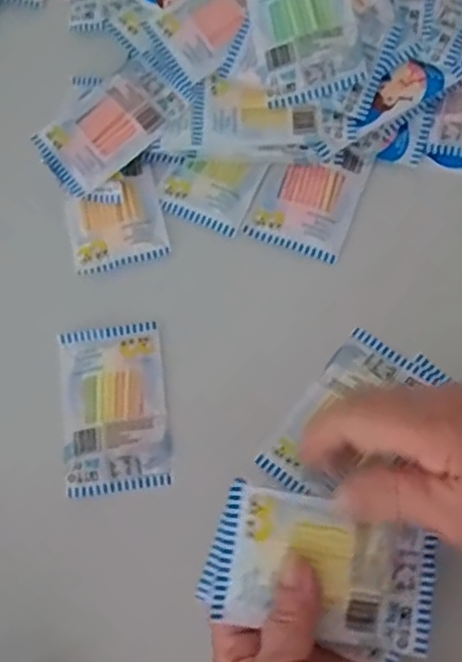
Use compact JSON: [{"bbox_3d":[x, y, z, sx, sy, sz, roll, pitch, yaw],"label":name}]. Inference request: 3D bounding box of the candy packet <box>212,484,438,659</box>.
[{"bbox_3d":[0.048,0.114,0.324,0.099,0.015,0.063,11,77,4],"label":"candy packet"}]

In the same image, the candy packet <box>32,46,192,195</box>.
[{"bbox_3d":[-0.080,-0.141,0.462,0.100,0.019,0.059,-39,73,-5],"label":"candy packet"}]

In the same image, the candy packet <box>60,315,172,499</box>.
[{"bbox_3d":[-0.073,0.047,0.422,0.064,0.010,0.101,-9,73,4],"label":"candy packet"}]

